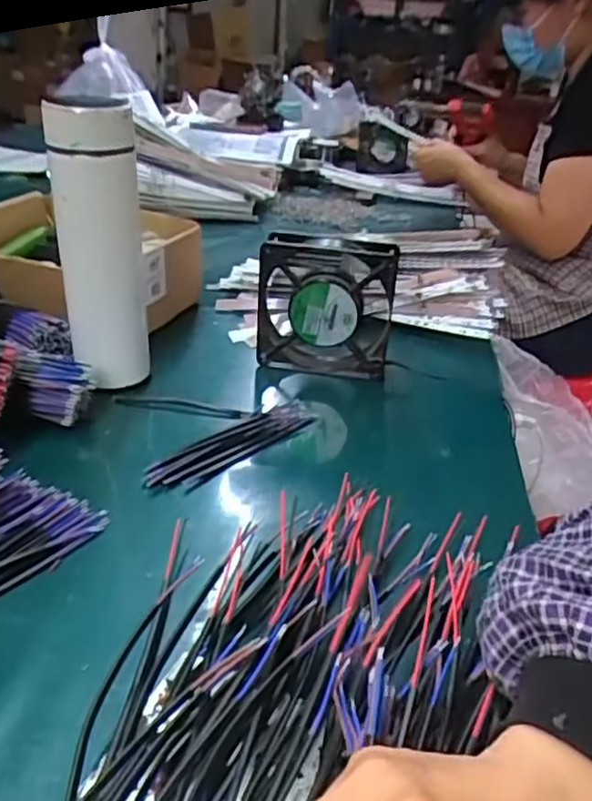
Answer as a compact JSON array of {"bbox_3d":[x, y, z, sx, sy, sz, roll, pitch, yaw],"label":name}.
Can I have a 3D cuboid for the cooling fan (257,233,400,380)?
[{"bbox_3d":[0.025,-0.084,0.615,0.120,0.123,0.033,5,27,1],"label":"cooling fan"}]

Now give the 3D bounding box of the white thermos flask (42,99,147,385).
[{"bbox_3d":[-0.156,-0.121,0.543,0.065,0.222,0.069,-2,28,-13],"label":"white thermos flask"}]

